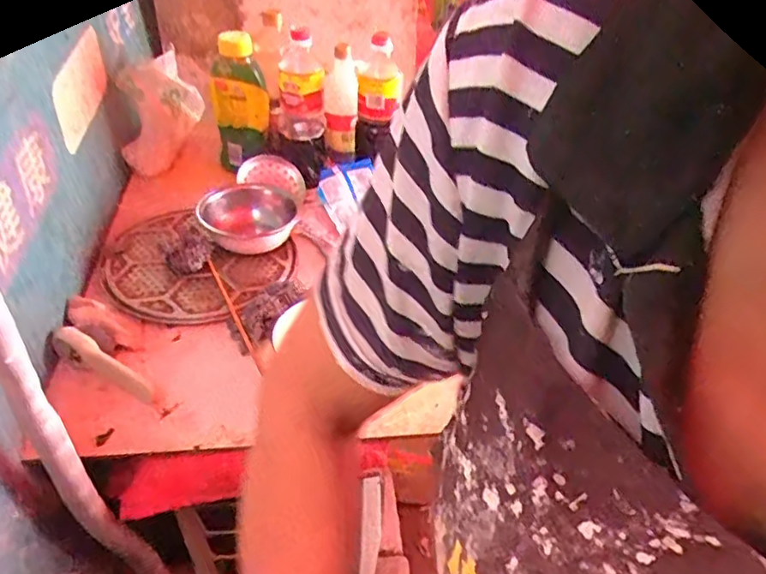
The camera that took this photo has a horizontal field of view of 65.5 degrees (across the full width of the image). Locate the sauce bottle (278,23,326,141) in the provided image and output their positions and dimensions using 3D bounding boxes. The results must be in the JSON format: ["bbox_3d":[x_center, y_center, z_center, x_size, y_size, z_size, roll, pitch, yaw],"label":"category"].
[{"bbox_3d":[-0.125,-0.312,0.926,0.066,0.167,0.071,-5,43,-5],"label":"sauce bottle"}]

